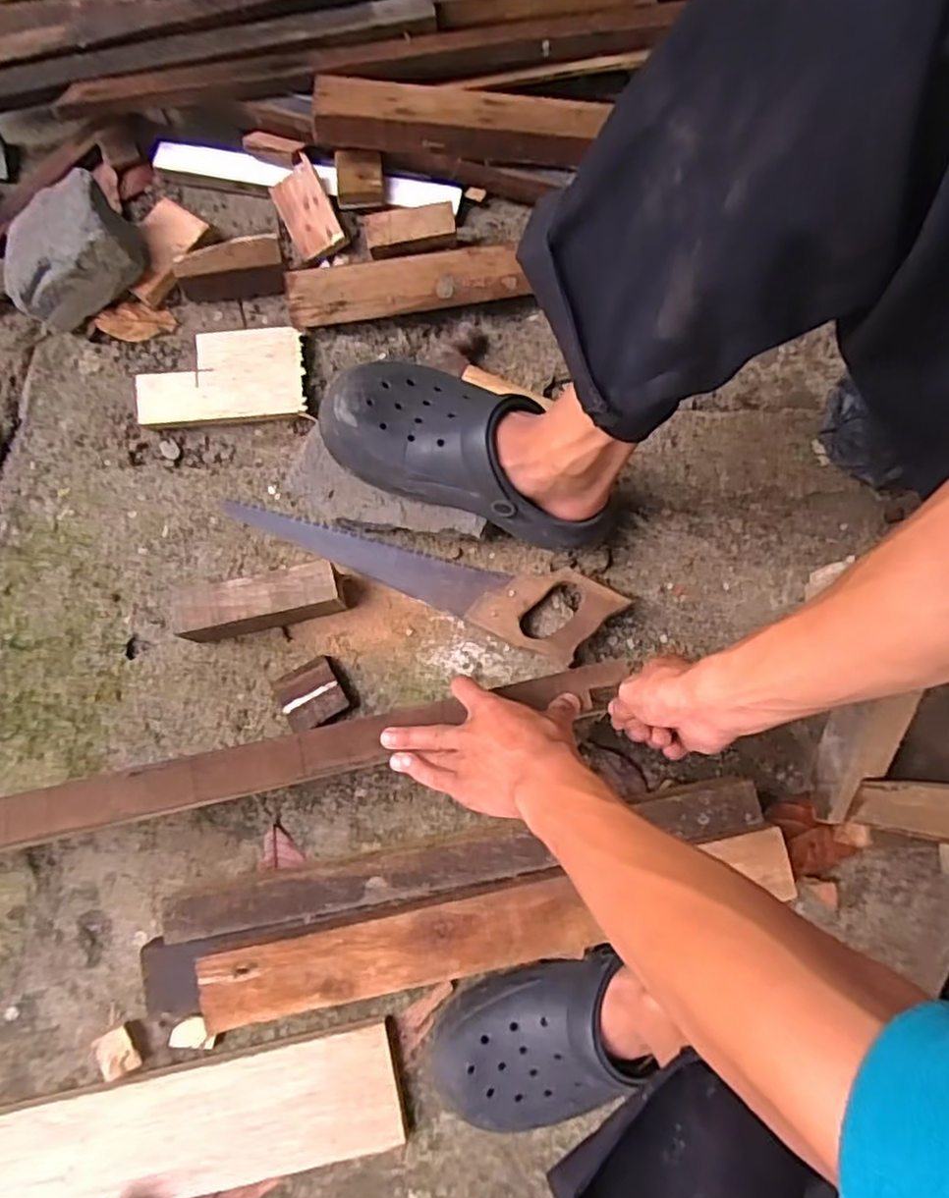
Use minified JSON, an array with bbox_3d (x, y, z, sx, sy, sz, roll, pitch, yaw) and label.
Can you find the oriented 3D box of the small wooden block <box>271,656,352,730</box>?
[{"bbox_3d":[-0.160,0.094,0.677,0.059,0.023,0.060,-29,79,-4],"label":"small wooden block"}]

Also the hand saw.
[{"bbox_3d":[-0.058,-0.031,0.703,0.405,0.018,0.085,18,80,5],"label":"hand saw"}]

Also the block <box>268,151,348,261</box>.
[{"bbox_3d":[-0.188,-0.433,0.767,0.058,0.014,0.096,-25,101,14],"label":"block"}]

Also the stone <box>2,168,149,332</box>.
[{"bbox_3d":[-0.438,-0.366,0.731,0.159,0.083,0.105,-29,74,14],"label":"stone"}]

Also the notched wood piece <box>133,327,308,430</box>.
[{"bbox_3d":[-0.273,-0.239,0.741,0.173,0.024,0.095,-6,79,0],"label":"notched wood piece"}]

